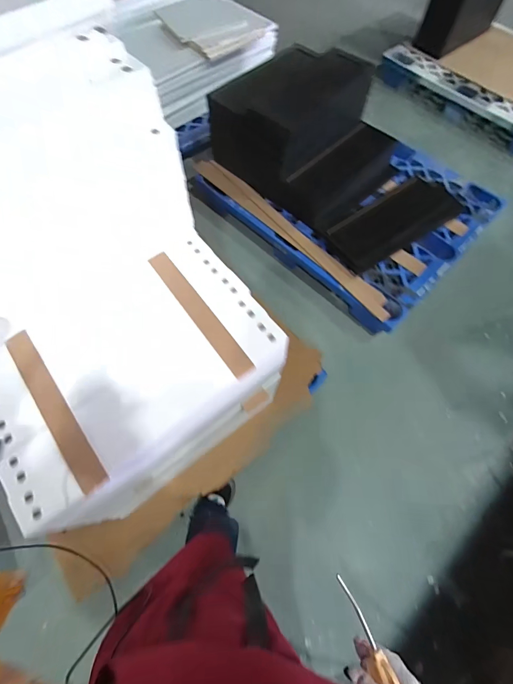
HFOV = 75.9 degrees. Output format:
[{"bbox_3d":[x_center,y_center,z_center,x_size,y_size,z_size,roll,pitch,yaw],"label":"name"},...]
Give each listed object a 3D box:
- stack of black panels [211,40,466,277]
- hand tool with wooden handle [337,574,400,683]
[{"bbox_3d":[0.391,-0.860,1.472,1.067,0.362,0.698,42,71,18],"label":"stack of black panels"},{"bbox_3d":[0.143,0.381,0.436,0.023,0.021,0.127,-19,71,-10],"label":"hand tool with wooden handle"}]

